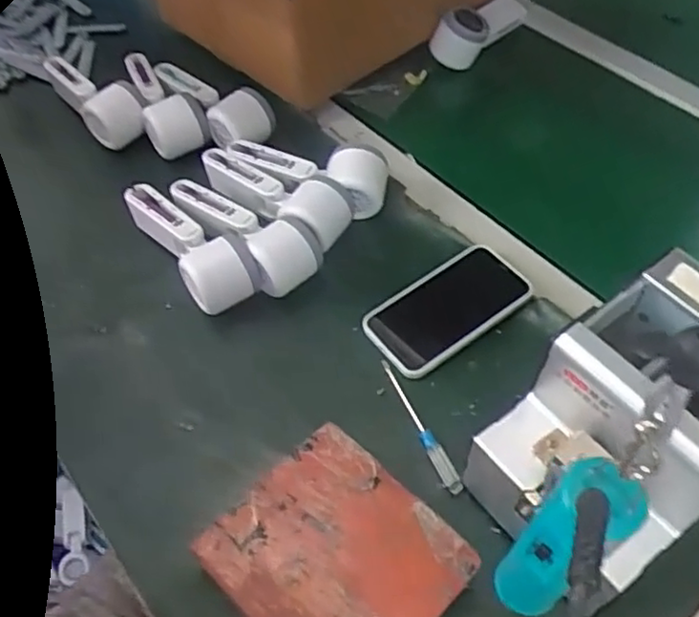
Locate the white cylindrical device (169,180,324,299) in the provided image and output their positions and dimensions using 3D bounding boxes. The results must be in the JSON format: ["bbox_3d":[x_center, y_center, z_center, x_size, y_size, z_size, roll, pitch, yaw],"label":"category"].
[{"bbox_3d":[-0.103,-0.072,0.622,0.168,0.051,0.061,32,59,23],"label":"white cylindrical device"}]

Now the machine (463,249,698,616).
[{"bbox_3d":[0.183,0.084,0.439,0.168,0.150,0.122,-32,59,-22],"label":"machine"}]

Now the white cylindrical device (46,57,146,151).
[{"bbox_3d":[-0.285,-0.239,0.748,0.057,0.055,0.155,-31,58,-21],"label":"white cylindrical device"}]

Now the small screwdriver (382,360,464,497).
[{"bbox_3d":[0.055,0.091,0.527,0.013,0.010,0.124,-20,55,-14],"label":"small screwdriver"}]

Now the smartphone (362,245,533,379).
[{"bbox_3d":[0.087,0.000,0.587,0.144,0.017,0.074,-31,58,-22],"label":"smartphone"}]

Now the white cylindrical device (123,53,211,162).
[{"bbox_3d":[-0.202,-0.230,0.740,0.061,0.055,0.158,-18,54,-13],"label":"white cylindrical device"}]

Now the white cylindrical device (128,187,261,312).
[{"bbox_3d":[-0.148,-0.063,0.615,0.059,0.058,0.170,-30,58,-21],"label":"white cylindrical device"}]

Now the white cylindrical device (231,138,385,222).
[{"bbox_3d":[-0.044,-0.134,0.656,0.166,0.054,0.054,14,54,11],"label":"white cylindrical device"}]

